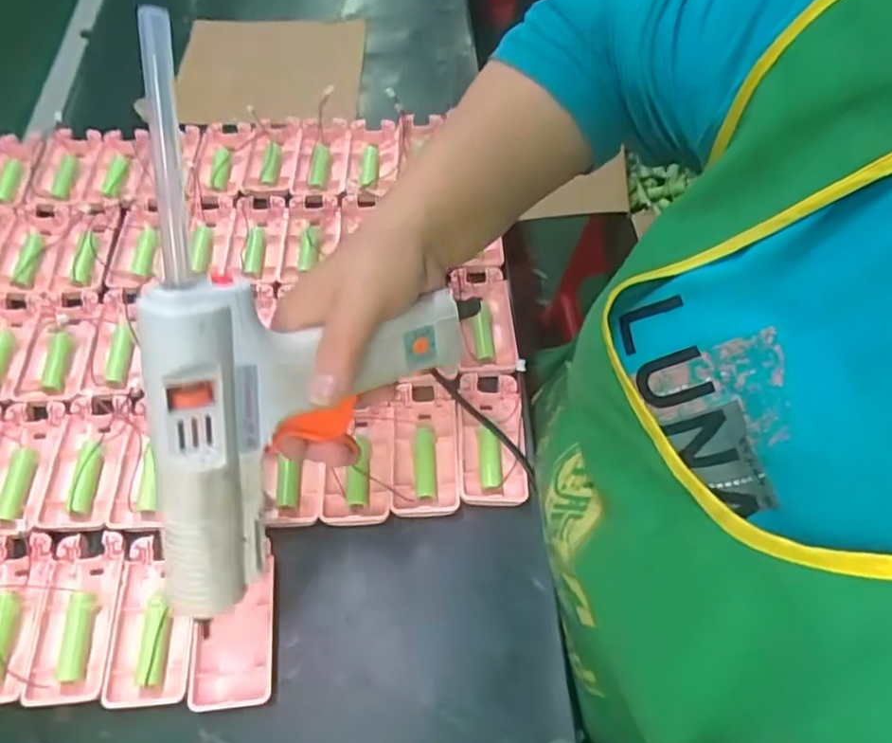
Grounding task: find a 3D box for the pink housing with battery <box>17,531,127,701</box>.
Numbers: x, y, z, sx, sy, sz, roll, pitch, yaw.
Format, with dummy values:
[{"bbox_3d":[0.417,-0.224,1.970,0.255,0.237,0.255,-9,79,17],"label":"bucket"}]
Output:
[{"bbox_3d":[-0.220,0.146,0.391,0.044,0.017,0.096,-5,59,-2],"label":"pink housing with battery"}]

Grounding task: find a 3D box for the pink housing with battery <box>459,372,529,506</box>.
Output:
[{"bbox_3d":[0.031,0.043,0.445,0.044,0.017,0.098,-1,59,0],"label":"pink housing with battery"}]

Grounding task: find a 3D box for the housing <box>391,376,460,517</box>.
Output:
[{"bbox_3d":[-0.014,0.049,0.444,0.042,0.015,0.098,-2,59,0],"label":"housing"}]

